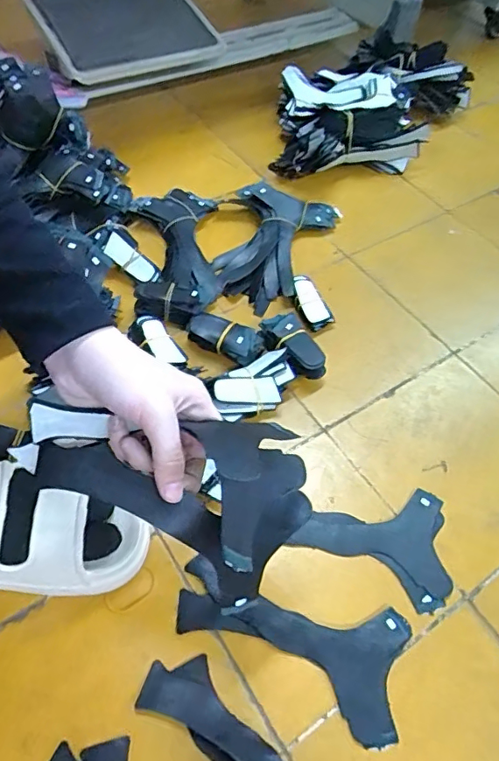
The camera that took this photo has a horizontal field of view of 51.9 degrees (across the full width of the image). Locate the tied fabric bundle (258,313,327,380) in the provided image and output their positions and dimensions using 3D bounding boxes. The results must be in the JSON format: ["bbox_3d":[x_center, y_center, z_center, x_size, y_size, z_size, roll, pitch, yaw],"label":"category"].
[{"bbox_3d":[0.046,-0.039,0.591,0.043,0.033,0.096,-21,59,-18],"label":"tied fabric bundle"}]

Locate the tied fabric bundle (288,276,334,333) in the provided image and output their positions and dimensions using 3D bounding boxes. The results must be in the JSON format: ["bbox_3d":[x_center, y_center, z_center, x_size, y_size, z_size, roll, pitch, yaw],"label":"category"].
[{"bbox_3d":[0.074,-0.098,0.641,0.033,0.019,0.079,-18,58,-16],"label":"tied fabric bundle"}]

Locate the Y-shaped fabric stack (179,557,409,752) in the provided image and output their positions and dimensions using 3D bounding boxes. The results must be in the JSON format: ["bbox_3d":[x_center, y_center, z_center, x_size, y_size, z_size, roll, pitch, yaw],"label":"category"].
[{"bbox_3d":[0.032,0.220,0.432,0.194,0.004,0.096,16,56,7],"label":"Y-shaped fabric stack"}]

